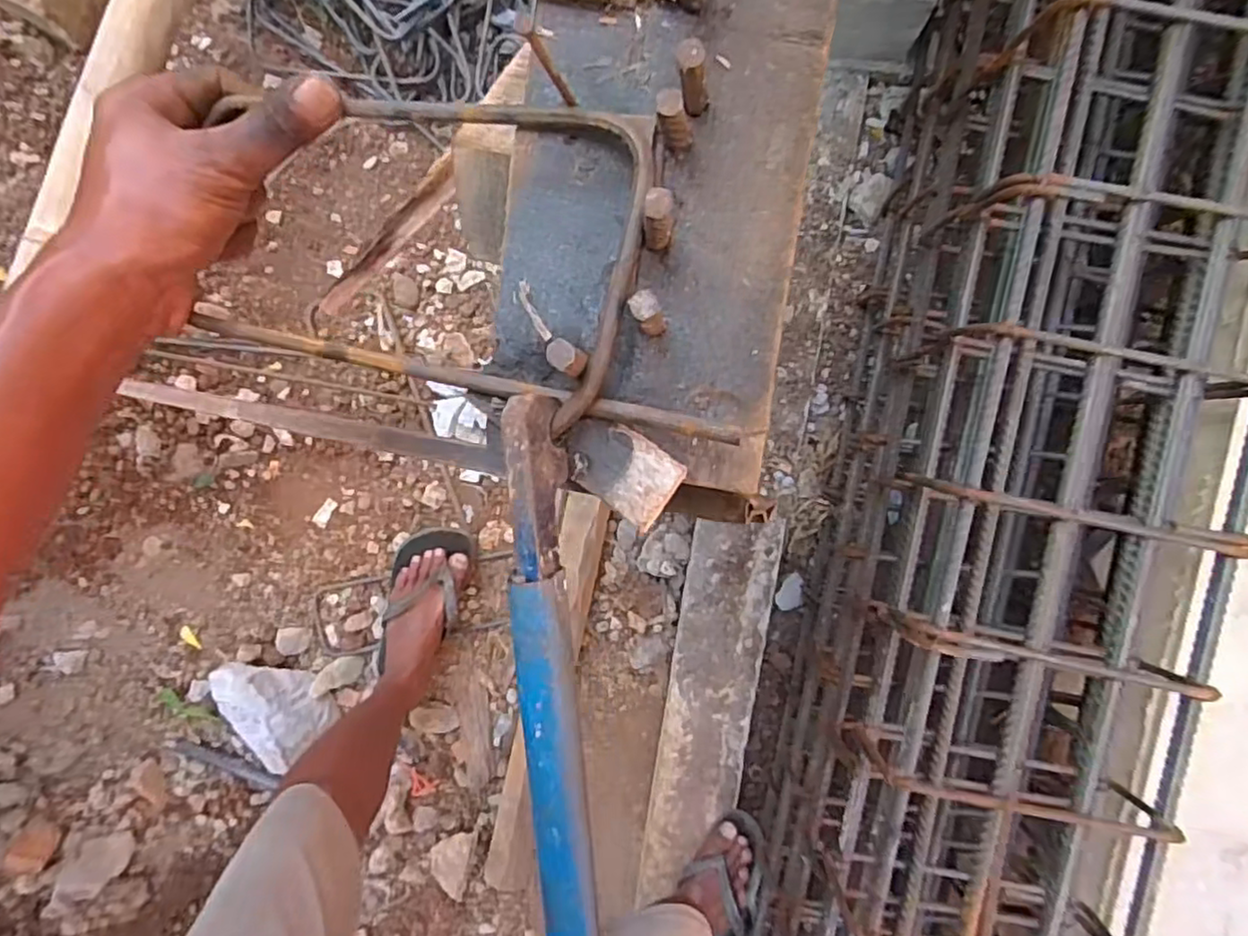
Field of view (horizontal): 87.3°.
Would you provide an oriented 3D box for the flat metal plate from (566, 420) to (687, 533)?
[{"bbox_3d":[-0.002,0.000,0.266,0.048,0.008,0.031,35,94,2],"label":"flat metal plate"}]

